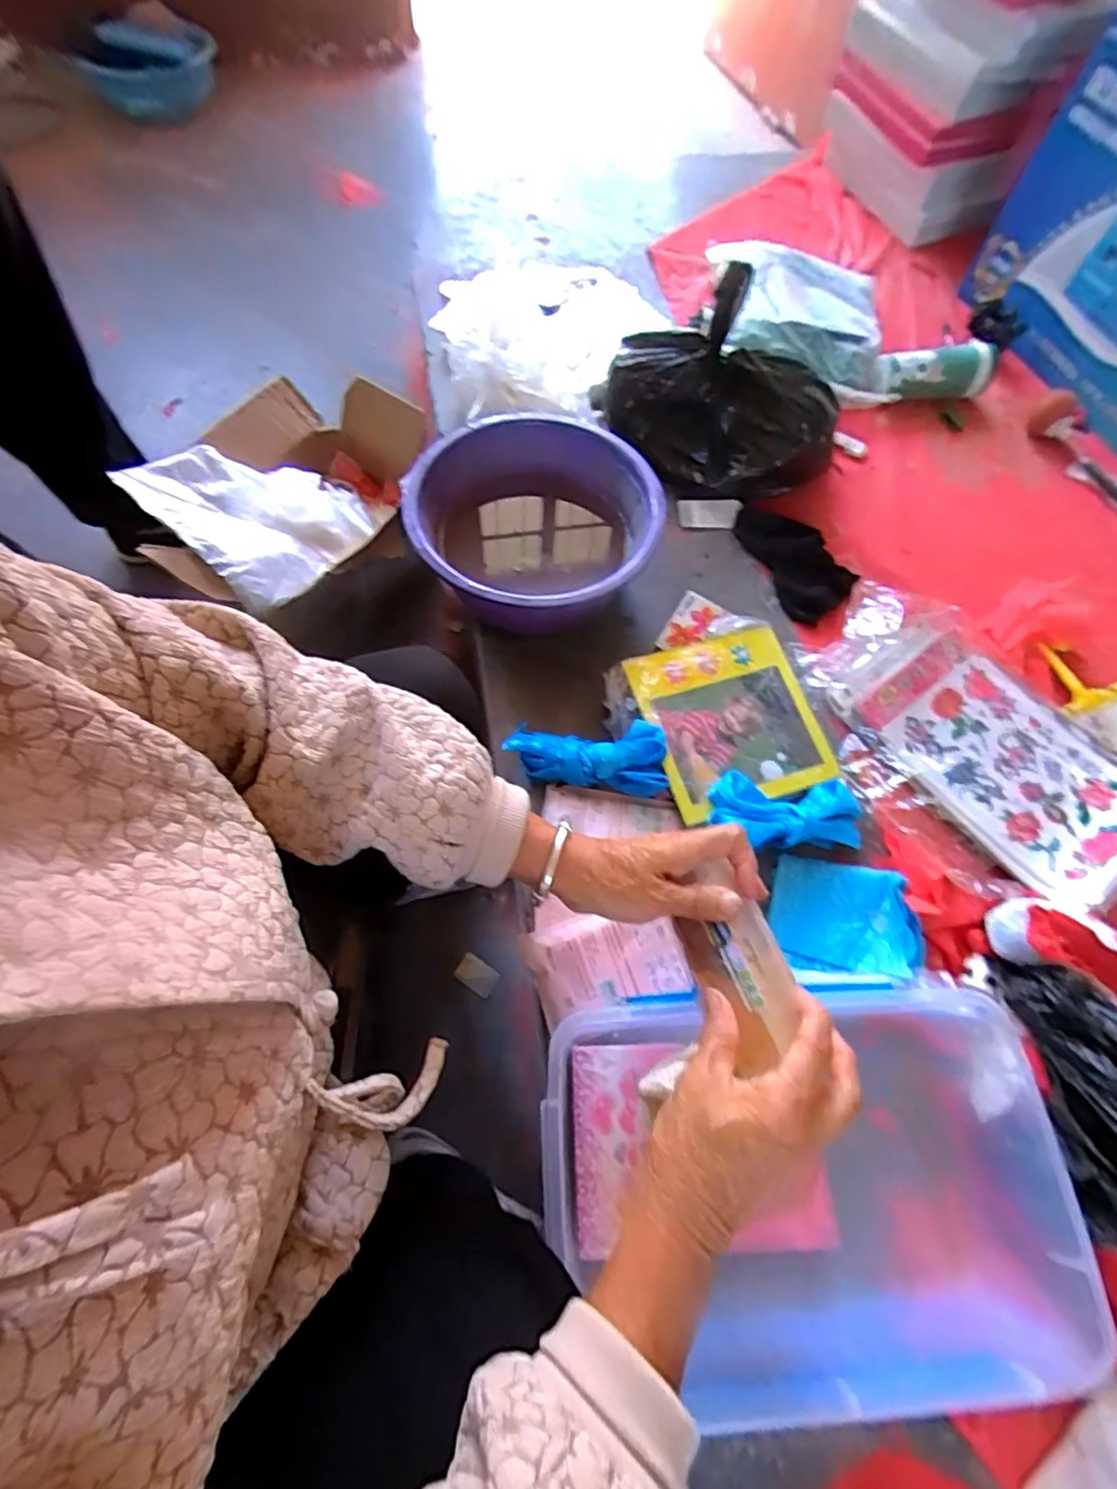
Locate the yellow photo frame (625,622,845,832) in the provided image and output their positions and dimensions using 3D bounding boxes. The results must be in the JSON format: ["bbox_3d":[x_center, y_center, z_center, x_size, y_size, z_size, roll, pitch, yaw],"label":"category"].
[{"bbox_3d":[0.190,-0.027,0.657,0.195,0.015,0.190,-15,74,-15],"label":"yellow photo frame"}]

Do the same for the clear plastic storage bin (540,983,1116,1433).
[{"bbox_3d":[0.196,0.328,0.463,0.342,0.121,0.234,-2,66,-3],"label":"clear plastic storage bin"}]

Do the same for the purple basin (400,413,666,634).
[{"bbox_3d":[-0.038,-0.261,0.724,0.295,0.128,0.293,1,66,-2],"label":"purple basin"}]

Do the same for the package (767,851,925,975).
[{"bbox_3d":[0.283,0.168,0.585,0.143,0.034,0.109,10,66,2],"label":"package"}]

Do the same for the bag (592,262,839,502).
[{"bbox_3d":[0.212,-0.449,0.757,0.313,0.215,0.163,15,66,4],"label":"bag"}]

